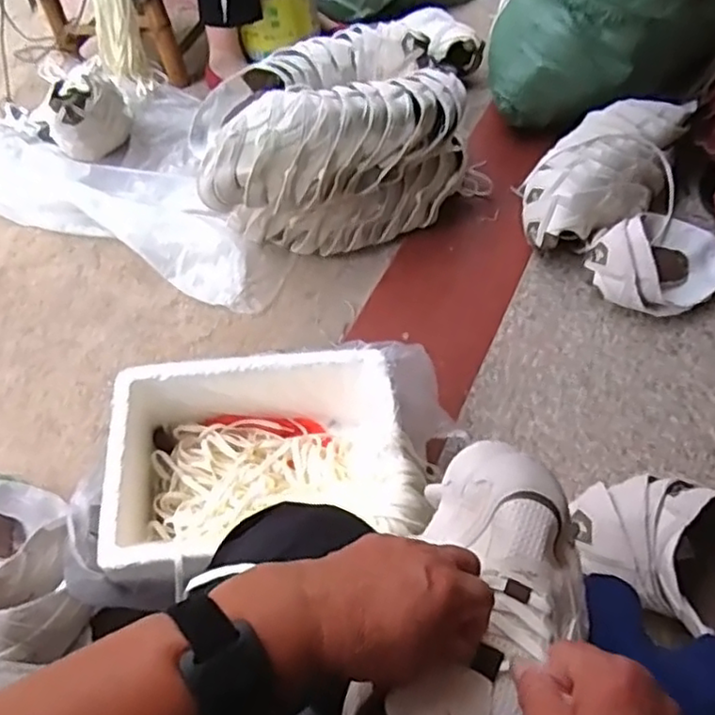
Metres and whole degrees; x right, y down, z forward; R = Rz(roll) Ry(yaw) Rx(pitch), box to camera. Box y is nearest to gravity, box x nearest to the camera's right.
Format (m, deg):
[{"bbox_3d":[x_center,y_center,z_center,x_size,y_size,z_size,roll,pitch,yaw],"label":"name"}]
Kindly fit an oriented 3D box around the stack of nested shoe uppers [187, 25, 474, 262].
[{"bbox_3d":[-0.055,-0.369,1.153,0.447,0.233,0.306,-19,59,-16],"label":"stack of nested shoe uppers"}]

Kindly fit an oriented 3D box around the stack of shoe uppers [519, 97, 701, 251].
[{"bbox_3d":[0.445,-0.334,1.199,0.192,0.111,0.412,36,62,19],"label":"stack of shoe uppers"}]

